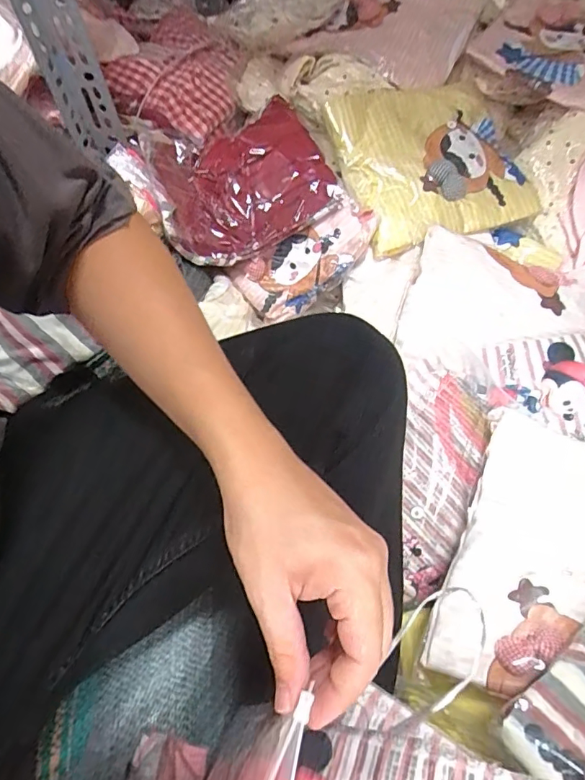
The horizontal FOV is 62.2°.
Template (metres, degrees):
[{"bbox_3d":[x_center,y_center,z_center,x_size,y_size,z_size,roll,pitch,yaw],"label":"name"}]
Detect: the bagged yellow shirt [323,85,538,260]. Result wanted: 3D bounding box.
[{"bbox_3d":[0.191,-0.314,0.659,0.248,0.047,0.228,-18,87,-15],"label":"bagged yellow shirt"}]

